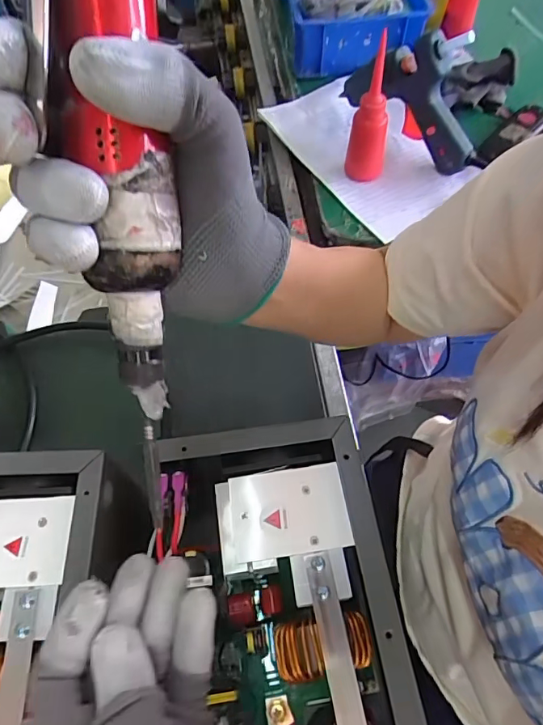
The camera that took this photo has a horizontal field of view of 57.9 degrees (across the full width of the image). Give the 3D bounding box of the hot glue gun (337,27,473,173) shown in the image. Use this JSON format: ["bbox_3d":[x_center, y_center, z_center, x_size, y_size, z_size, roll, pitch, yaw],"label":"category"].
[{"bbox_3d":[0.169,-0.336,0.591,0.036,0.134,0.190,-32,65,-15],"label":"hot glue gun"}]

